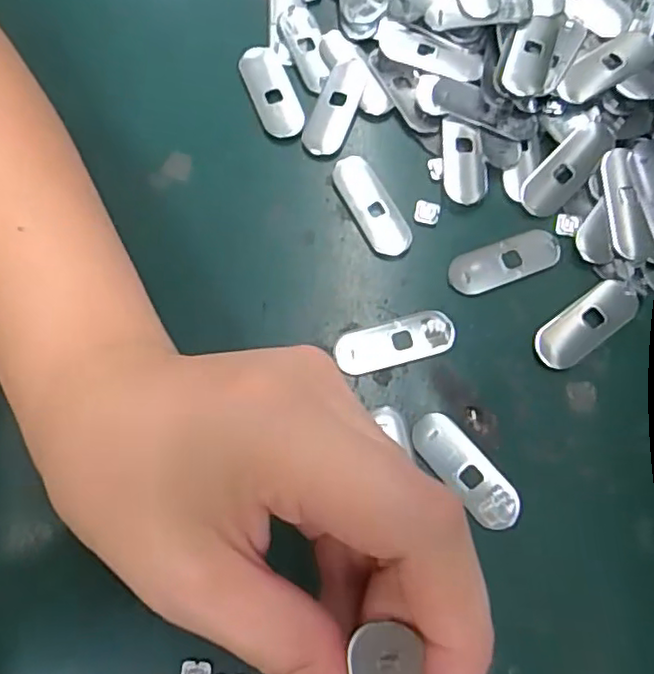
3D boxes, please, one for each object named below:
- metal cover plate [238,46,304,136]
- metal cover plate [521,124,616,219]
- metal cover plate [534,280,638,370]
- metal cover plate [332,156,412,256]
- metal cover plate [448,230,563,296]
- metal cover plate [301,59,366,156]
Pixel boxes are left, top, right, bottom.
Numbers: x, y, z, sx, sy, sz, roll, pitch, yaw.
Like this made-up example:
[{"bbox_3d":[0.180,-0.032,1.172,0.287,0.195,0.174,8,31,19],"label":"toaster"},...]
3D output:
[{"bbox_3d":[-0.026,-0.115,0.290,0.020,0.004,0.051,-23,75,-7],"label":"metal cover plate"},{"bbox_3d":[0.107,-0.076,0.276,0.018,0.004,0.053,43,89,-3],"label":"metal cover plate"},{"bbox_3d":[0.108,-0.006,0.258,0.049,0.005,0.019,-35,76,-10],"label":"metal cover plate"},{"bbox_3d":[0.020,-0.059,0.274,0.019,0.004,0.051,-27,75,-8],"label":"metal cover plate"},{"bbox_3d":[0.076,-0.033,0.267,0.050,0.004,0.017,-19,74,-6],"label":"metal cover plate"},{"bbox_3d":[0.004,-0.107,0.288,0.019,0.004,0.050,20,74,5],"label":"metal cover plate"}]

